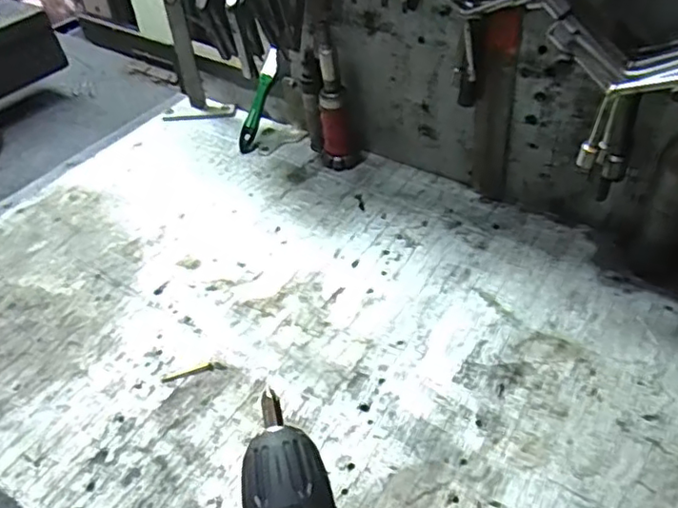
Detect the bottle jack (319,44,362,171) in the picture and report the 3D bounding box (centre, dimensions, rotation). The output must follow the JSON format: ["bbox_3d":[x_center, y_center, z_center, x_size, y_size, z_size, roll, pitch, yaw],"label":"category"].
[{"bbox_3d":[-0.002,-0.176,0.760,0.048,0.151,0.038,-5,43,1],"label":"bottle jack"}]

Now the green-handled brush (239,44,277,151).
[{"bbox_3d":[-0.108,-0.211,0.853,0.024,0.028,0.146,17,88,22],"label":"green-handled brush"}]

